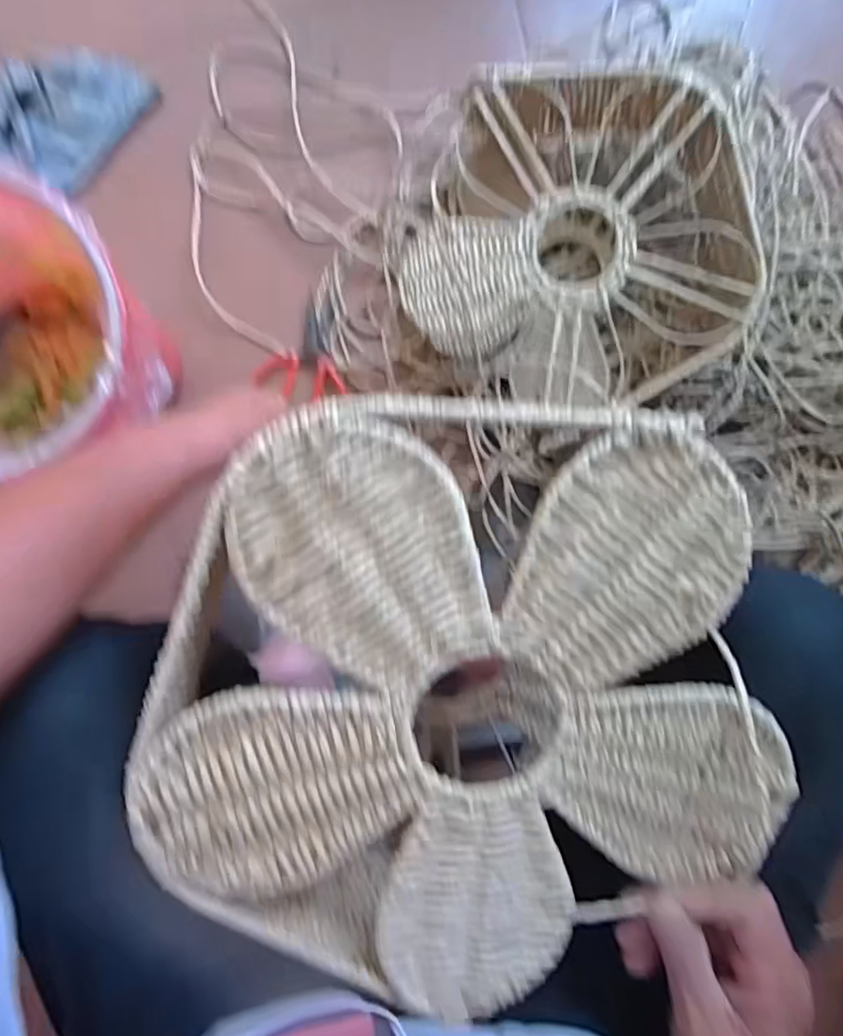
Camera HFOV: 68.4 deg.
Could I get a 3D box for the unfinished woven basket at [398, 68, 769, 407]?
[{"bbox_3d":[0.174,-0.292,0.667,0.334,0.161,0.304,0,96,-5],"label":"unfinished woven basket"}]

